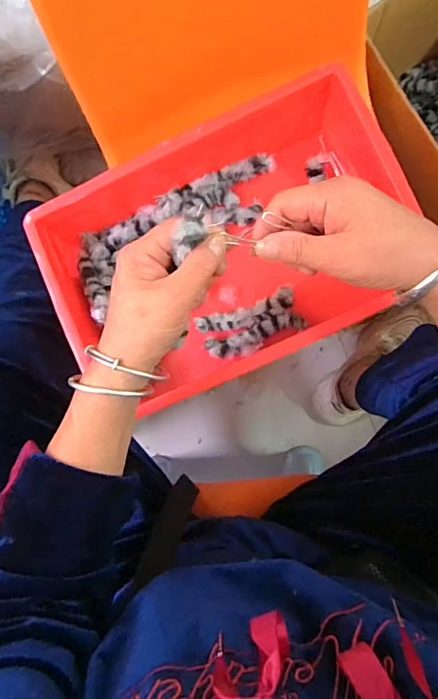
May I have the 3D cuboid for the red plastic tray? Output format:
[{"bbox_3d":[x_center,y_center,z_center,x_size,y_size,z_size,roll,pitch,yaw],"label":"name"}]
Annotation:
[{"bbox_3d":[0.005,-0.114,0.499,0.367,0.091,0.245,-28,88,4],"label":"red plastic tray"}]

